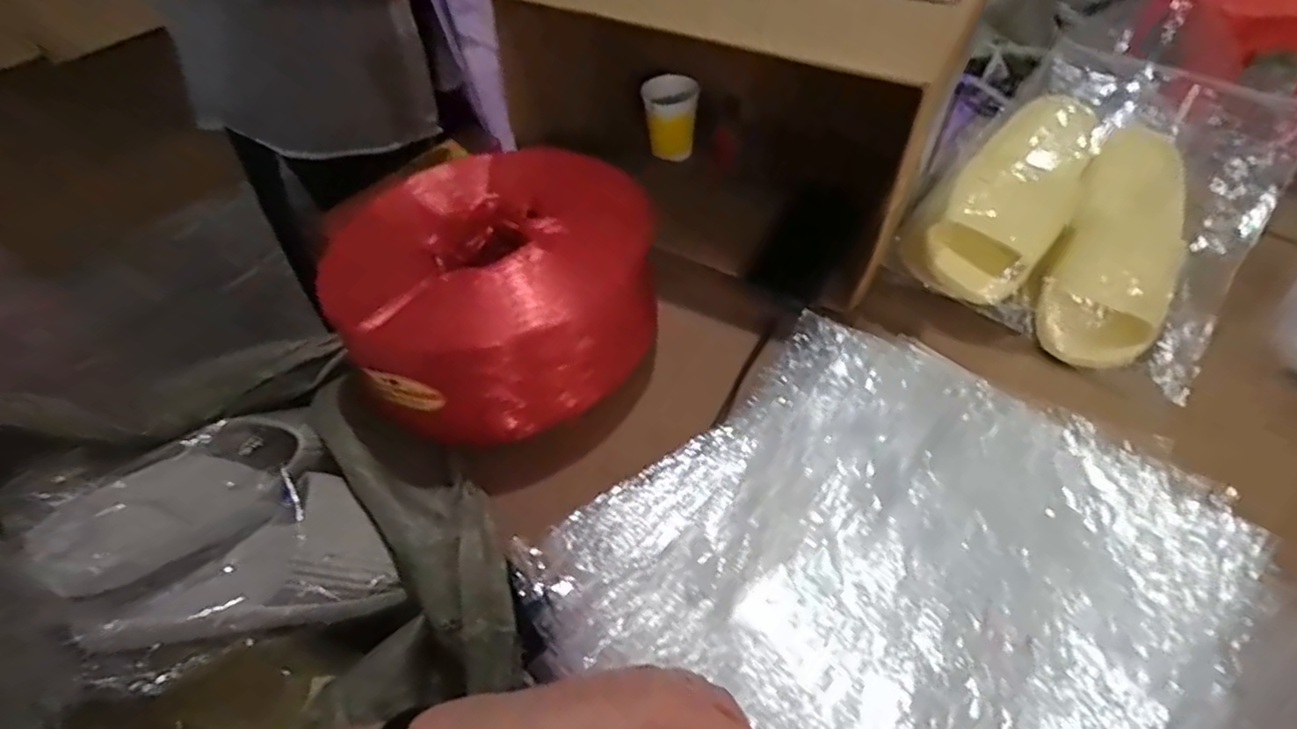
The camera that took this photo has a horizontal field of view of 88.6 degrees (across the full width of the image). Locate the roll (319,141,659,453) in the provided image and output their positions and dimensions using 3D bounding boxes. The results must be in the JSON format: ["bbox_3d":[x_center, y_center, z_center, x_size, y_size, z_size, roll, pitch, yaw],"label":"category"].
[{"bbox_3d":[-0.143,-0.073,0.610,0.259,0.118,0.239,-2,49,2],"label":"roll"}]

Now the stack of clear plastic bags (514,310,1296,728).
[{"bbox_3d":[0.181,0.169,0.449,0.422,0.057,0.431,-35,55,-24],"label":"stack of clear plastic bags"}]

